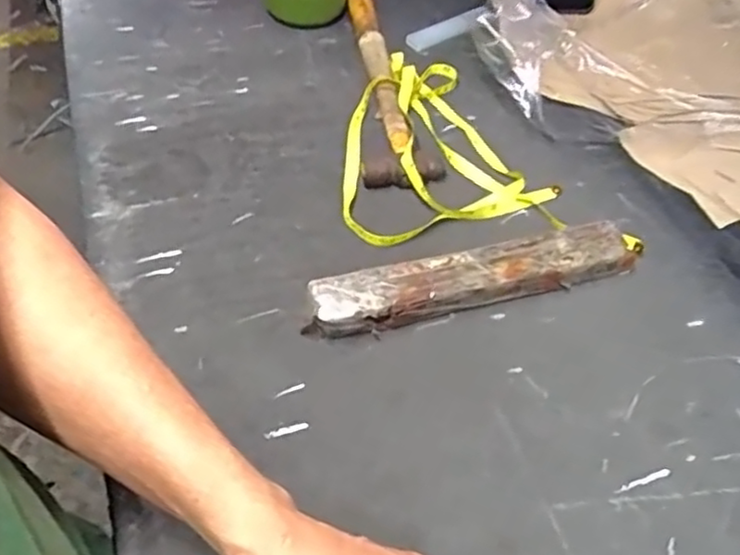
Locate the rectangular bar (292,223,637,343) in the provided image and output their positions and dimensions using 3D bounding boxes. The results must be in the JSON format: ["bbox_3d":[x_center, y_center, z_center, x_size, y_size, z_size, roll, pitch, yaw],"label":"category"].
[{"bbox_3d":[0.083,0.001,0.541,0.262,0.034,0.040,-11,52,-12],"label":"rectangular bar"}]

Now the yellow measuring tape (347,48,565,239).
[{"bbox_3d":[0.064,-0.131,0.651,0.188,0.026,0.233,-3,50,-5],"label":"yellow measuring tape"}]

